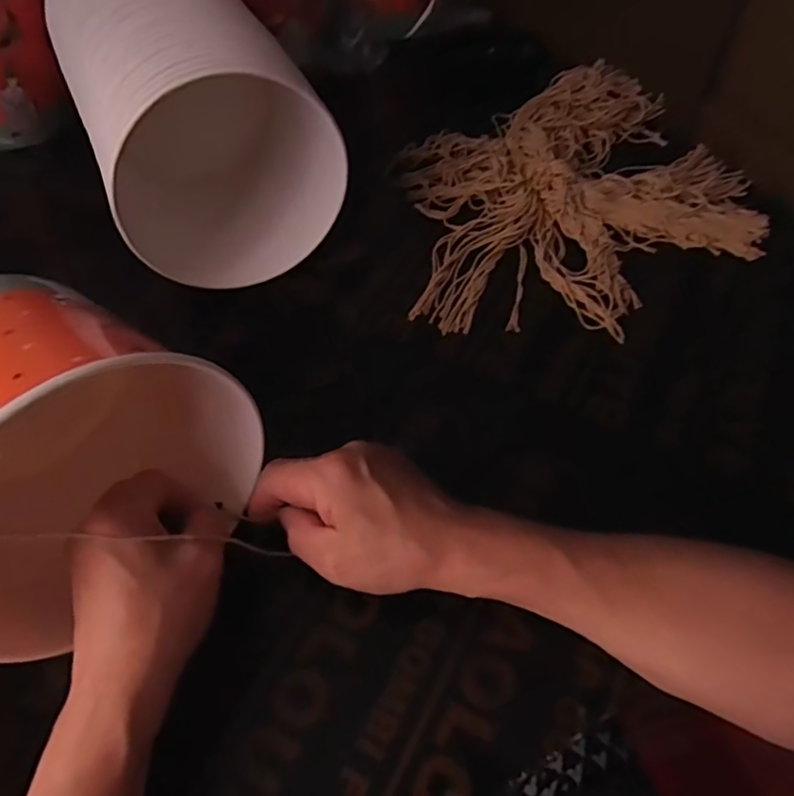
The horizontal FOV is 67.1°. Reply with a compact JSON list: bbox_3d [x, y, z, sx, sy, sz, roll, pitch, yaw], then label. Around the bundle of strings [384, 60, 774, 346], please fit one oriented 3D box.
[{"bbox_3d":[0.145,-0.178,0.519,0.331,0.023,0.259,-29,59,-18],"label":"bundle of strings"}]

